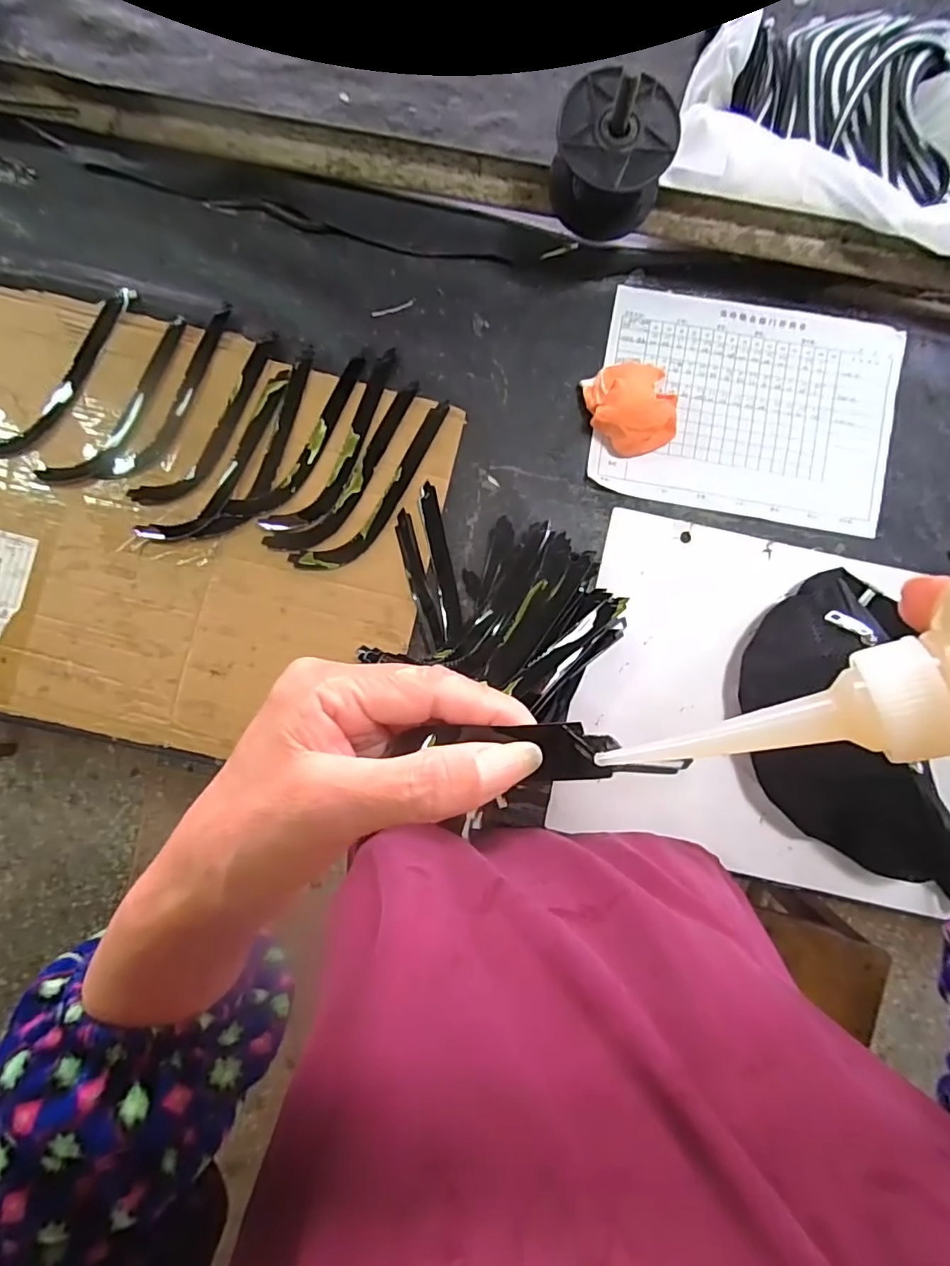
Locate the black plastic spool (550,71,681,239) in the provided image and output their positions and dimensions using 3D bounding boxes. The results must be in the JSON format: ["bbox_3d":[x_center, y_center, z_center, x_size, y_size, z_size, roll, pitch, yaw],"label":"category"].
[{"bbox_3d":[0.110,-0.385,0.457,0.094,0.093,0.083,13,88,1],"label":"black plastic spool"}]

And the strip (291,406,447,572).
[{"bbox_3d":[-0.090,-0.133,0.541,0.046,0.005,0.211,44,88,2],"label":"strip"}]

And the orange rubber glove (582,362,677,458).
[{"bbox_3d":[0.146,-0.216,0.526,0.076,0.052,0.085,-9,87,0],"label":"orange rubber glove"}]

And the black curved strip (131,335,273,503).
[{"bbox_3d":[-0.256,-0.203,0.550,0.046,0.004,0.207,39,88,2],"label":"black curved strip"}]

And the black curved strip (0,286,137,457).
[{"bbox_3d":[-0.408,-0.249,0.545,0.039,0.017,0.219,44,88,2],"label":"black curved strip"}]

